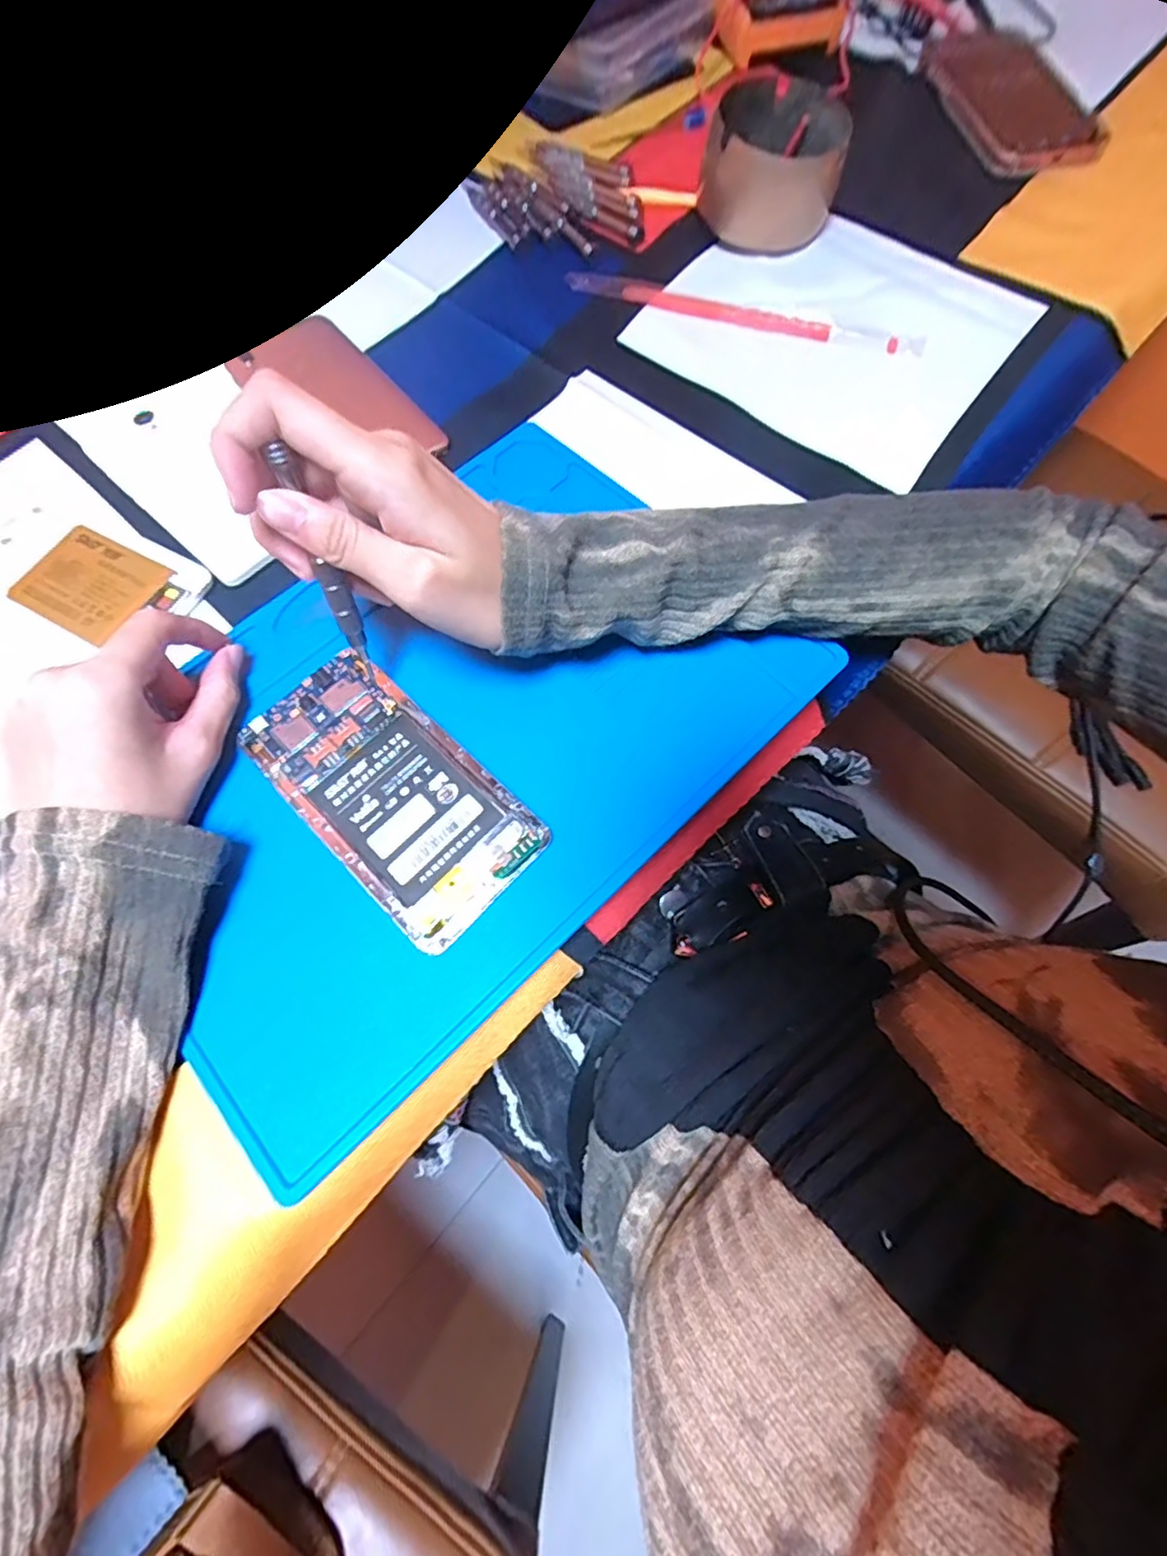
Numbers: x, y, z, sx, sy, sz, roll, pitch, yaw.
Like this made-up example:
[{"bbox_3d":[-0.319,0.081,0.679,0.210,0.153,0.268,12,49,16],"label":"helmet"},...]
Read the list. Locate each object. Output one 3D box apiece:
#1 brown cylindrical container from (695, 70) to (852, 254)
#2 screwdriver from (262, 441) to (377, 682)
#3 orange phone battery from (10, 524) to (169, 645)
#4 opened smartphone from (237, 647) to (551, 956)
[{"bbox_3d":[0.123,-0.398,0.395,0.087,0.051,0.093,-1,69,3],"label":"brown cylindrical container"},{"bbox_3d":[-0.098,-0.077,0.238,0.008,0.096,0.006,-5,49,1],"label":"screwdriver"},{"bbox_3d":[-0.263,-0.104,0.328,0.071,0.005,0.054,26,72,12],"label":"orange phone battery"},{"bbox_3d":[-0.086,0.004,0.271,0.139,0.007,0.070,42,76,17],"label":"opened smartphone"}]

